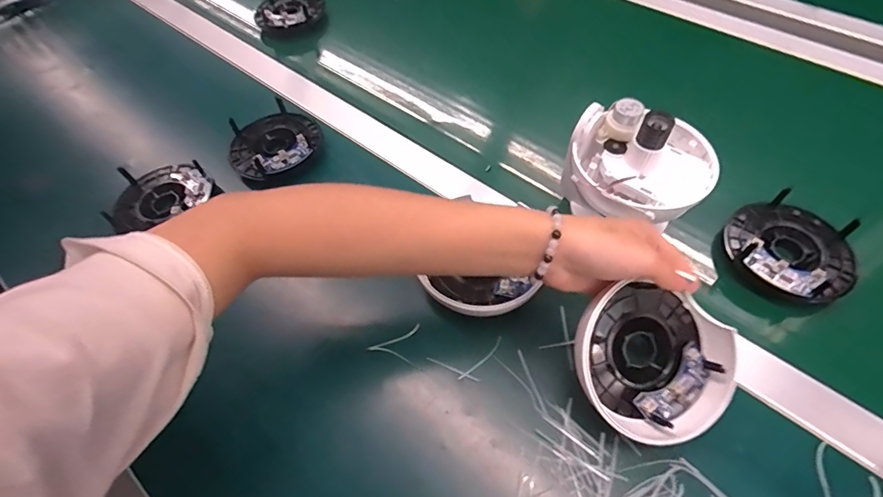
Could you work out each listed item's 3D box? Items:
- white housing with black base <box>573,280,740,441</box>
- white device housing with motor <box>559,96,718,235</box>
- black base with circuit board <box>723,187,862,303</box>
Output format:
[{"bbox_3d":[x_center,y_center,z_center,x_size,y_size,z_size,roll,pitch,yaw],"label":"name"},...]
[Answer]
[{"bbox_3d":[0.153,0.080,0.333,0.106,0.035,0.106,1,79,-4],"label":"white housing with black base"},{"bbox_3d":[0.170,-0.077,0.379,0.114,0.064,0.115,21,63,18],"label":"white device housing with motor"},{"bbox_3d":[0.306,-0.001,0.391,0.094,0.029,0.100,-3,58,4],"label":"black base with circuit board"}]

